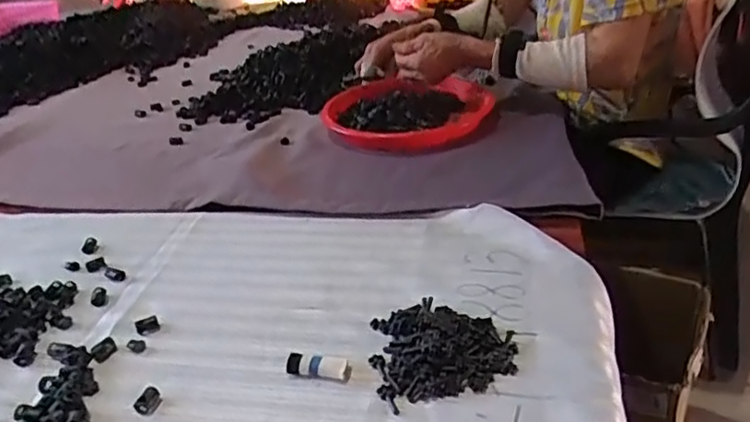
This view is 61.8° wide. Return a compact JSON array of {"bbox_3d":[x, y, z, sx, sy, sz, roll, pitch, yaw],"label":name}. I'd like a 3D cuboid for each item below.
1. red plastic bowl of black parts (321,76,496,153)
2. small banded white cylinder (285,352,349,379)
[{"bbox_3d":[0.039,-0.132,0.824,0.216,0.042,0.170,-4,31,3],"label":"red plastic bowl of black parts"},{"bbox_3d":[-0.046,0.123,0.498,0.047,0.012,0.018,4,32,17],"label":"small banded white cylinder"}]

